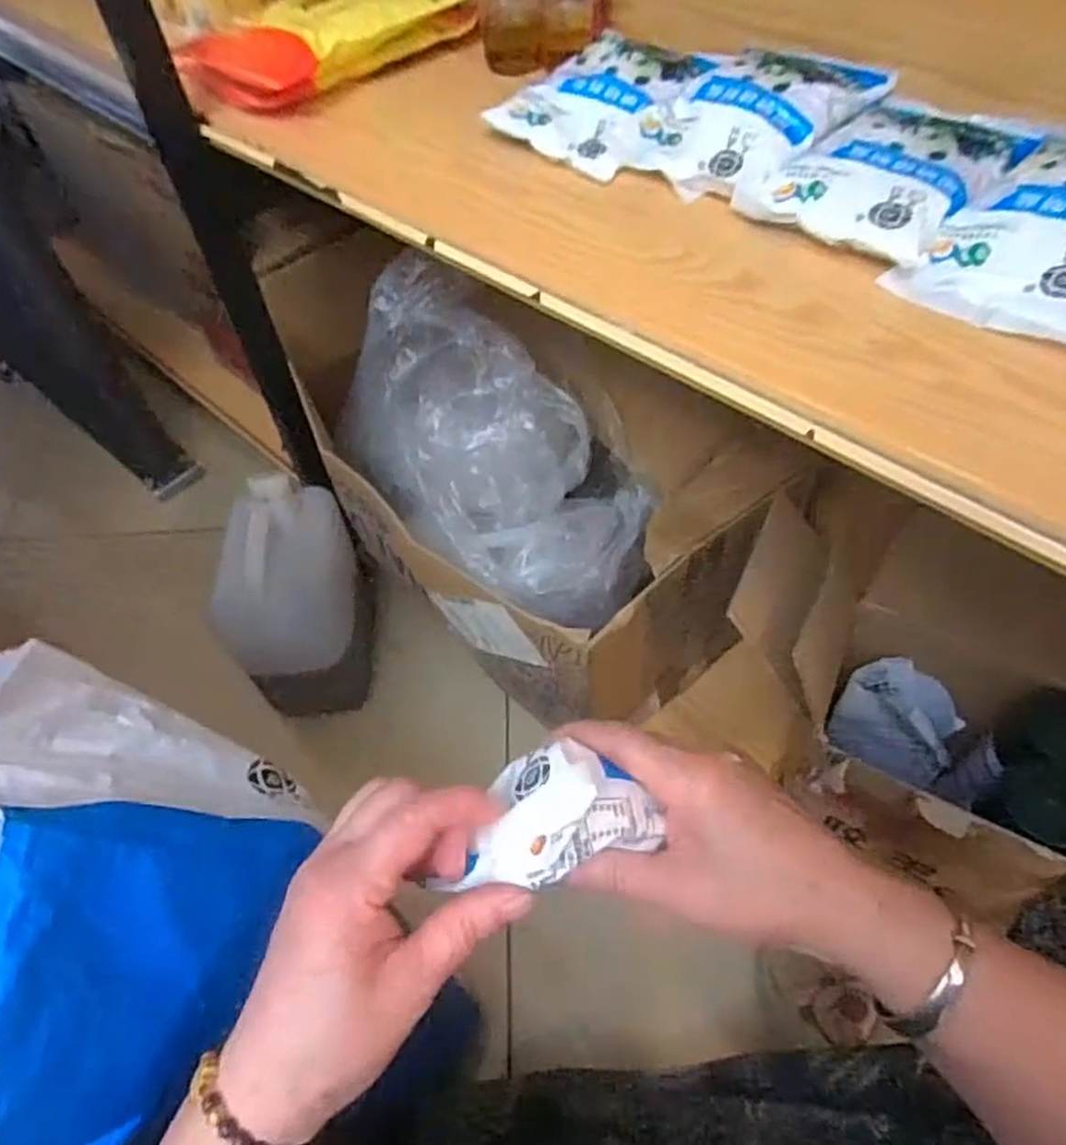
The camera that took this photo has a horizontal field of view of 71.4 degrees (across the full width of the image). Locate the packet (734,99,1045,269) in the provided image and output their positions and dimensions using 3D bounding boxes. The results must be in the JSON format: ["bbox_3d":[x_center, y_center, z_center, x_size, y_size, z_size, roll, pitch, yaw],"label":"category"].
[{"bbox_3d":[0.221,-0.247,0.461,0.162,0.031,0.115,-40,60,-23],"label":"packet"}]

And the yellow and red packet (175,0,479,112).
[{"bbox_3d":[-0.155,-0.469,0.644,0.129,0.053,0.268,35,63,26],"label":"yellow and red packet"}]

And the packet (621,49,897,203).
[{"bbox_3d":[0.152,-0.312,0.504,0.172,0.036,0.108,-32,58,-19],"label":"packet"}]

